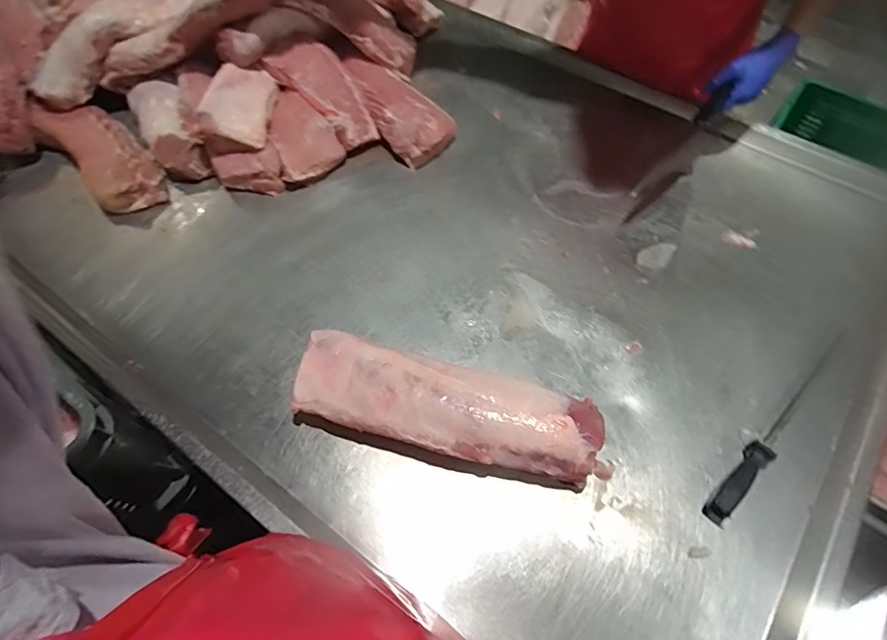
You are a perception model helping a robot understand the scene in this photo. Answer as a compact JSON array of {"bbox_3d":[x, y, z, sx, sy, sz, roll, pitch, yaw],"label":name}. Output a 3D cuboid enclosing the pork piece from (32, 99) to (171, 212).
[{"bbox_3d":[-0.678,-0.332,0.993,0.329,0.064,0.133,41,69,20],"label":"pork piece"}]

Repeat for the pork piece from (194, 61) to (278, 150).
[{"bbox_3d":[-0.396,-0.417,0.977,0.121,0.048,0.174,14,63,-14],"label":"pork piece"}]

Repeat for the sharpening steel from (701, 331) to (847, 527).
[{"bbox_3d":[0.499,0.141,0.736,0.031,0.035,0.384,40,69,20],"label":"sharpening steel"}]

